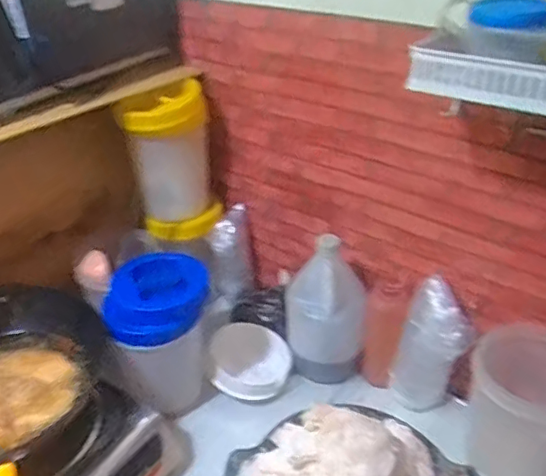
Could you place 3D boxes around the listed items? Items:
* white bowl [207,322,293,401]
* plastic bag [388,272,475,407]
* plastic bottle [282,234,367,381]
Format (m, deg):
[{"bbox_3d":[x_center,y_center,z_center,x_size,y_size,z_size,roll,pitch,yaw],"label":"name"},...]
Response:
[{"bbox_3d":[-0.044,0.237,1.083,0.149,0.080,0.163,0,32,0],"label":"white bowl"},{"bbox_3d":[0.262,0.192,0.951,0.103,0.250,0.093,10,34,15],"label":"plastic bag"},{"bbox_3d":[0.095,0.131,1.016,0.141,0.277,0.112,1,32,2],"label":"plastic bottle"}]

